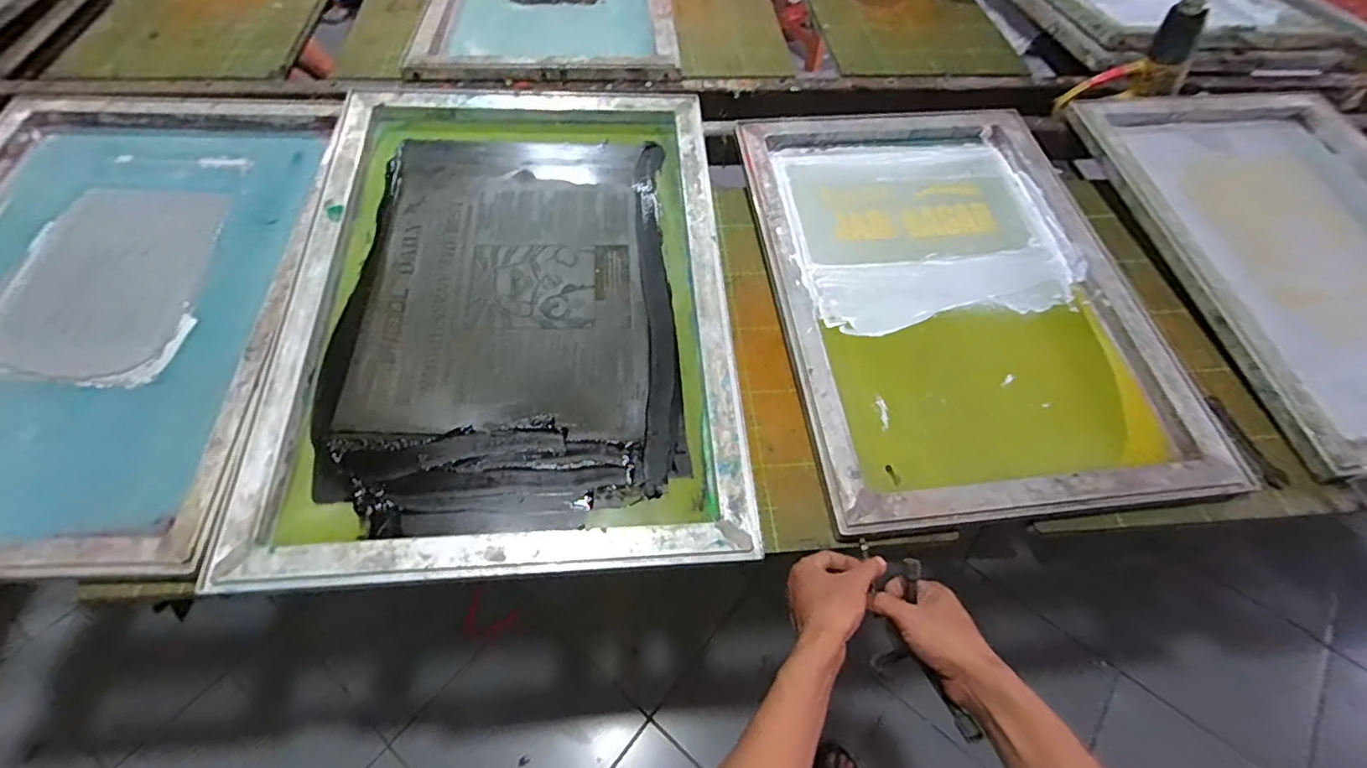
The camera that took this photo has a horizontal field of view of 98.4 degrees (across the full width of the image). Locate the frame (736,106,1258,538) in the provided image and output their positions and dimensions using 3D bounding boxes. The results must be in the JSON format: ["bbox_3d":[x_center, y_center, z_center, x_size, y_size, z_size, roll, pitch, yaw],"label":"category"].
[{"bbox_3d":[0.364,-0.153,0.806,0.477,0.058,0.654,-4,56,-5],"label":"frame"}]

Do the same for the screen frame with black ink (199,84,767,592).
[{"bbox_3d":[-0.208,-0.136,0.764,0.535,0.052,0.757,-3,58,-5],"label":"screen frame with black ink"}]

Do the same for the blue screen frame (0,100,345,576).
[{"bbox_3d":[-0.749,-0.125,0.741,0.544,0.051,0.743,-4,59,0],"label":"blue screen frame"}]

